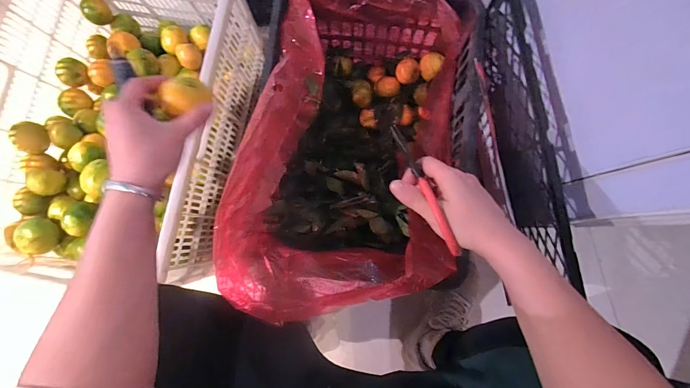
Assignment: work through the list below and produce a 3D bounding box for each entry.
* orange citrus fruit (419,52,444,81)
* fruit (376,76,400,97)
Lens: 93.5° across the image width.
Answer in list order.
[{"bbox_3d":[0.181,-0.271,0.685,0.042,0.042,0.044,0,83,1],"label":"orange citrus fruit"},{"bbox_3d":[0.095,-0.237,0.728,0.053,0.037,0.039,-2,83,1],"label":"fruit"}]

